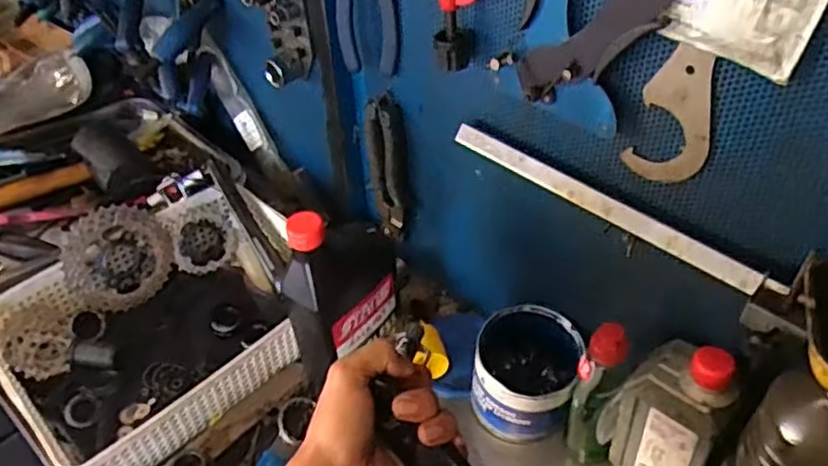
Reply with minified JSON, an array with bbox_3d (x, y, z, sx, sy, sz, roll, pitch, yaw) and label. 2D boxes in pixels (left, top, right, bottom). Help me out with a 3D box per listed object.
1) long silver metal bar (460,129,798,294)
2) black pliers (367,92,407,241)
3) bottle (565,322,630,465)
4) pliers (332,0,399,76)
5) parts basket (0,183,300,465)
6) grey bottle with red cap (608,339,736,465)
[{"bbox_3d":[0.150,-0.023,0.544,0.281,0.017,0.017,33,20,30],"label":"long silver metal bar"},{"bbox_3d":[-0.026,-0.066,0.745,0.038,0.180,0.023,-7,42,-4],"label":"black pliers"},{"bbox_3d":[0.168,0.144,0.620,0.040,0.165,0.061,13,44,18],"label":"bottle"},{"bbox_3d":[-0.048,-0.215,0.617,0.071,0.152,0.011,20,47,24],"label":"pliers"},{"bbox_3d":[-0.274,0.089,0.741,0.252,0.099,0.310,32,53,33],"label":"parts basket"},{"bbox_3d":[0.222,0.159,0.581,0.052,0.177,0.077,-35,50,-30],"label":"grey bottle with red cap"}]

